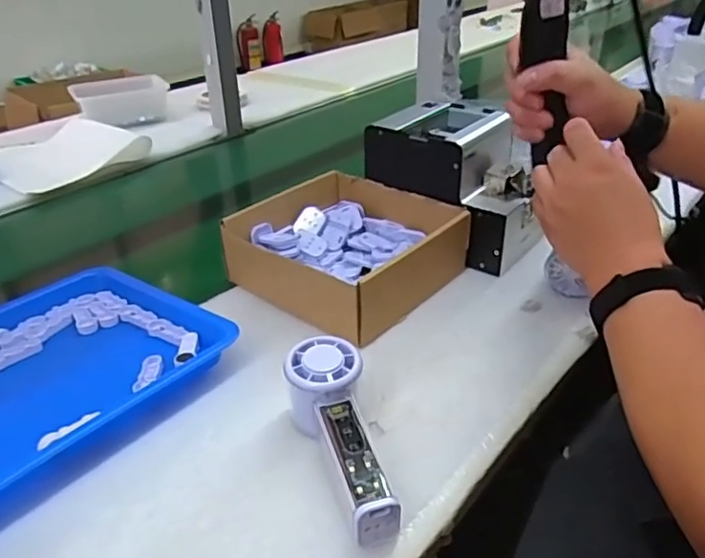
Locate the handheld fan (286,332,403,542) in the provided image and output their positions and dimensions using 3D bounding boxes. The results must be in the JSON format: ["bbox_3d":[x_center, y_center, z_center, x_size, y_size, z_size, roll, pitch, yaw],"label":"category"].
[{"bbox_3d":[-0.010,0.111,0.427,0.054,0.057,0.150,-9,32,-12],"label":"handheld fan"}]

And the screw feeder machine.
[{"bbox_3d":[0.130,-0.119,0.709,0.185,0.135,0.140,23,39,34],"label":"screw feeder machine"}]

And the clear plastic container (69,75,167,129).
[{"bbox_3d":[-0.435,-0.338,1.144,0.171,0.058,0.116,-19,36,-26],"label":"clear plastic container"}]

